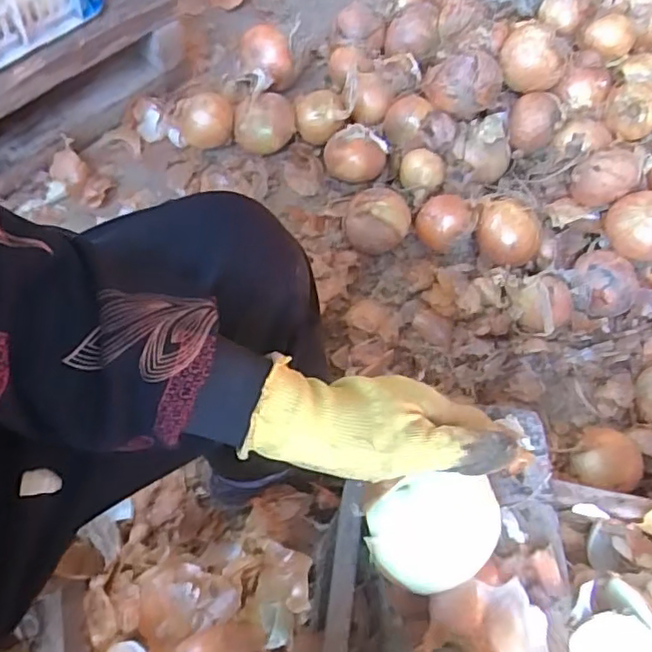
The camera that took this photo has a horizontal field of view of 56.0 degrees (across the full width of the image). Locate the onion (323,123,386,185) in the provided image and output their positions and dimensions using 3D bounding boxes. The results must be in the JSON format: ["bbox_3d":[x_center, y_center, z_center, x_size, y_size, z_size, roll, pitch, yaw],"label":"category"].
[{"bbox_3d":[0.042,-0.245,0.892,0.089,0.069,0.065,10,62,-2],"label":"onion"}]

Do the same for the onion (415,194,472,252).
[{"bbox_3d":[0.164,-0.141,0.855,0.067,0.063,0.062,3,62,-5],"label":"onion"}]

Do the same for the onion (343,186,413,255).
[{"bbox_3d":[0.069,-0.146,0.849,0.090,0.068,0.083,3,62,-5],"label":"onion"}]

